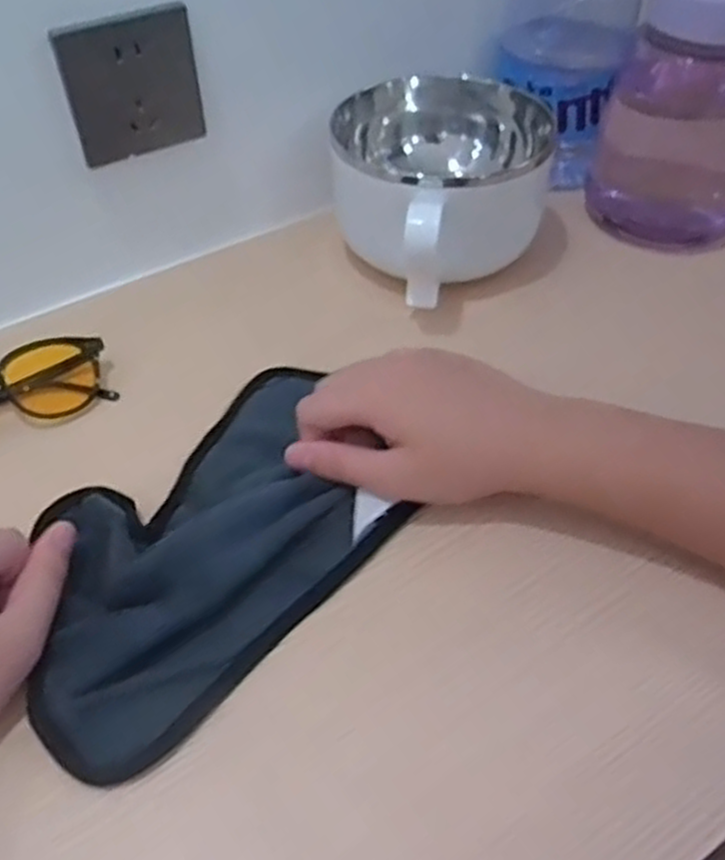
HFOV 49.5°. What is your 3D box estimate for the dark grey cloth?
[{"bbox_3d":[-0.082,0.053,0.408,0.218,0.027,0.144,-36,57,-29],"label":"dark grey cloth"}]

